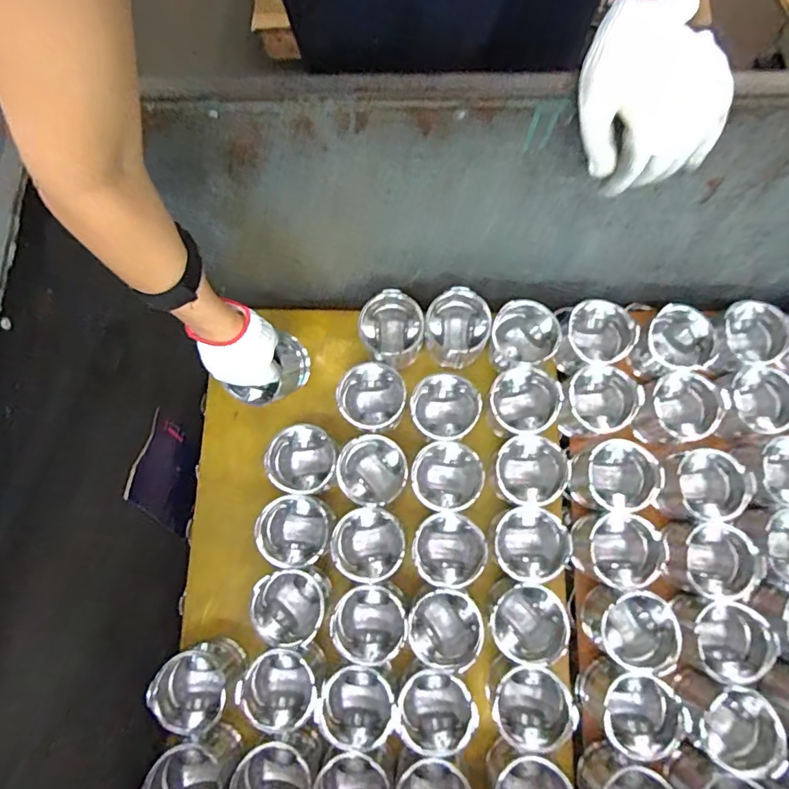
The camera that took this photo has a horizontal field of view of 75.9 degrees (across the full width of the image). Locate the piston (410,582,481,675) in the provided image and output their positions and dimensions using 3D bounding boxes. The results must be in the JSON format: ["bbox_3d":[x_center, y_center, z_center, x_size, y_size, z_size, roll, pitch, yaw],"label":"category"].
[{"bbox_3d":[0.062,0.290,0.639,0.087,0.084,0.087,16,76,5],"label":"piston"}]

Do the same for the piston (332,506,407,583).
[{"bbox_3d":[-0.033,0.195,0.659,0.091,0.065,0.090,0,76,1],"label":"piston"}]

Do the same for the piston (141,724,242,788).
[{"bbox_3d":[-0.233,0.450,0.607,0.086,0.099,0.086,0,76,1],"label":"piston"}]

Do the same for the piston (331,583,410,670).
[{"bbox_3d":[-0.029,0.282,0.637,0.090,0.074,0.090,19,77,5],"label":"piston"}]

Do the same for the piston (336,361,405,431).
[{"bbox_3d":[-0.031,0.007,0.706,0.090,0.066,0.091,0,76,1],"label":"piston"}]

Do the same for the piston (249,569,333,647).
[{"bbox_3d":[-0.130,0.269,0.649,0.085,0.074,0.087,0,76,1],"label":"piston"}]

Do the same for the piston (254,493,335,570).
[{"bbox_3d":[-0.126,0.181,0.671,0.091,0.093,0.088,4,76,2],"label":"piston"}]

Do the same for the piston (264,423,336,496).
[{"bbox_3d":[-0.120,0.093,0.689,0.084,0.092,0.087,-38,78,-8],"label":"piston"}]

